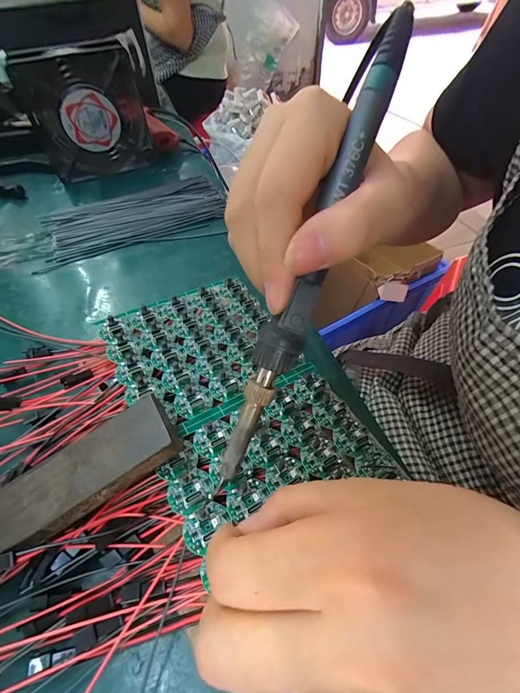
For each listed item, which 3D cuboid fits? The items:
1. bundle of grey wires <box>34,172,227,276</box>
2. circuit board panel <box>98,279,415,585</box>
[{"bbox_3d":[-0.134,-0.144,0.368,0.183,0.009,0.120,-17,54,-10],"label":"bundle of grey wires"},{"bbox_3d":[-0.020,0.022,0.206,0.107,0.015,0.165,-27,56,-17],"label":"circuit board panel"}]

